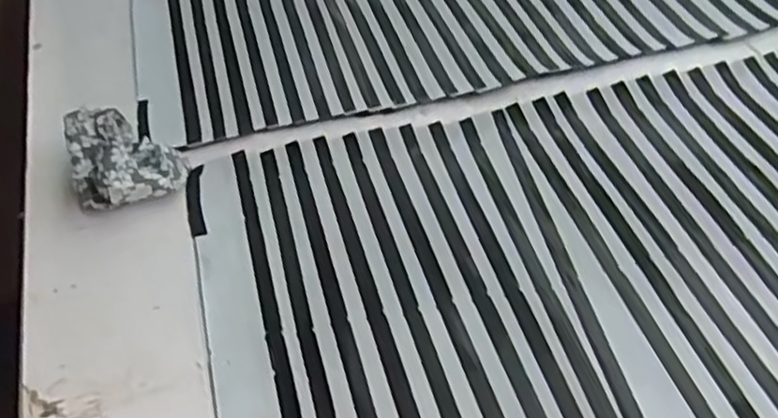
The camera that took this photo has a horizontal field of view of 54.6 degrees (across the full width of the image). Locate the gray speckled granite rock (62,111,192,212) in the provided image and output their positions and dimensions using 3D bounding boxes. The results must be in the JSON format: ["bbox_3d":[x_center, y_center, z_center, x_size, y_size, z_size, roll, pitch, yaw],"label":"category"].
[{"bbox_3d":[-0.145,-0.033,0.417,0.055,0.042,0.052,-3,47,4],"label":"gray speckled granite rock"}]

